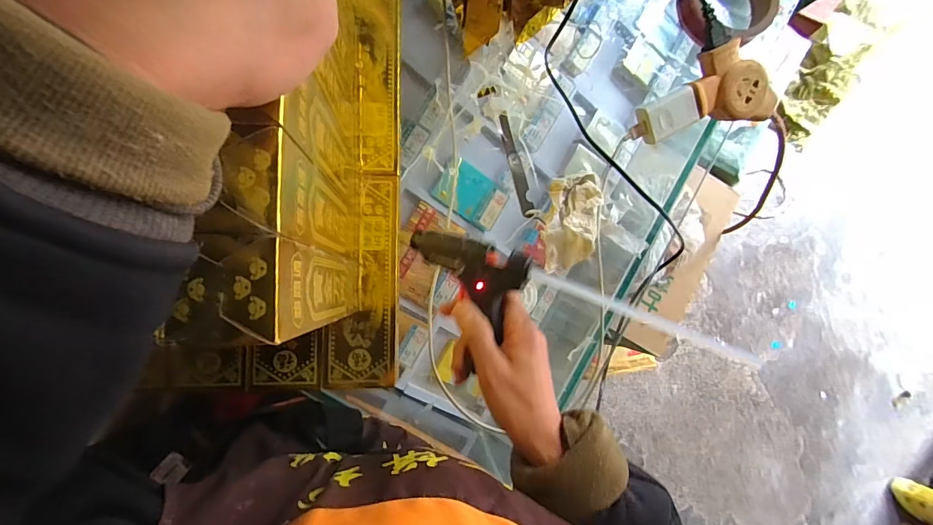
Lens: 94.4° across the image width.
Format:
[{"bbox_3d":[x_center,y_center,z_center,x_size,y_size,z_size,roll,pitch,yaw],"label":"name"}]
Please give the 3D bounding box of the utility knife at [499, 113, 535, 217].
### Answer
[{"bbox_3d":[0.051,-0.104,0.455,0.012,0.009,0.105,-16,88,-6],"label":"utility knife"}]

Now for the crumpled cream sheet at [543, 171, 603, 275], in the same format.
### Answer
[{"bbox_3d":[0.106,-0.040,0.441,0.048,0.030,0.102,12,85,-5],"label":"crumpled cream sheet"}]

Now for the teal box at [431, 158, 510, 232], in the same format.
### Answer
[{"bbox_3d":[0.007,-0.094,0.592,0.091,0.012,0.068,31,84,-3],"label":"teal box"}]

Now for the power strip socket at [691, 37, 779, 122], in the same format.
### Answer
[{"bbox_3d":[0.283,-0.189,0.459,0.096,0.039,0.075,1,106,-5],"label":"power strip socket"}]

